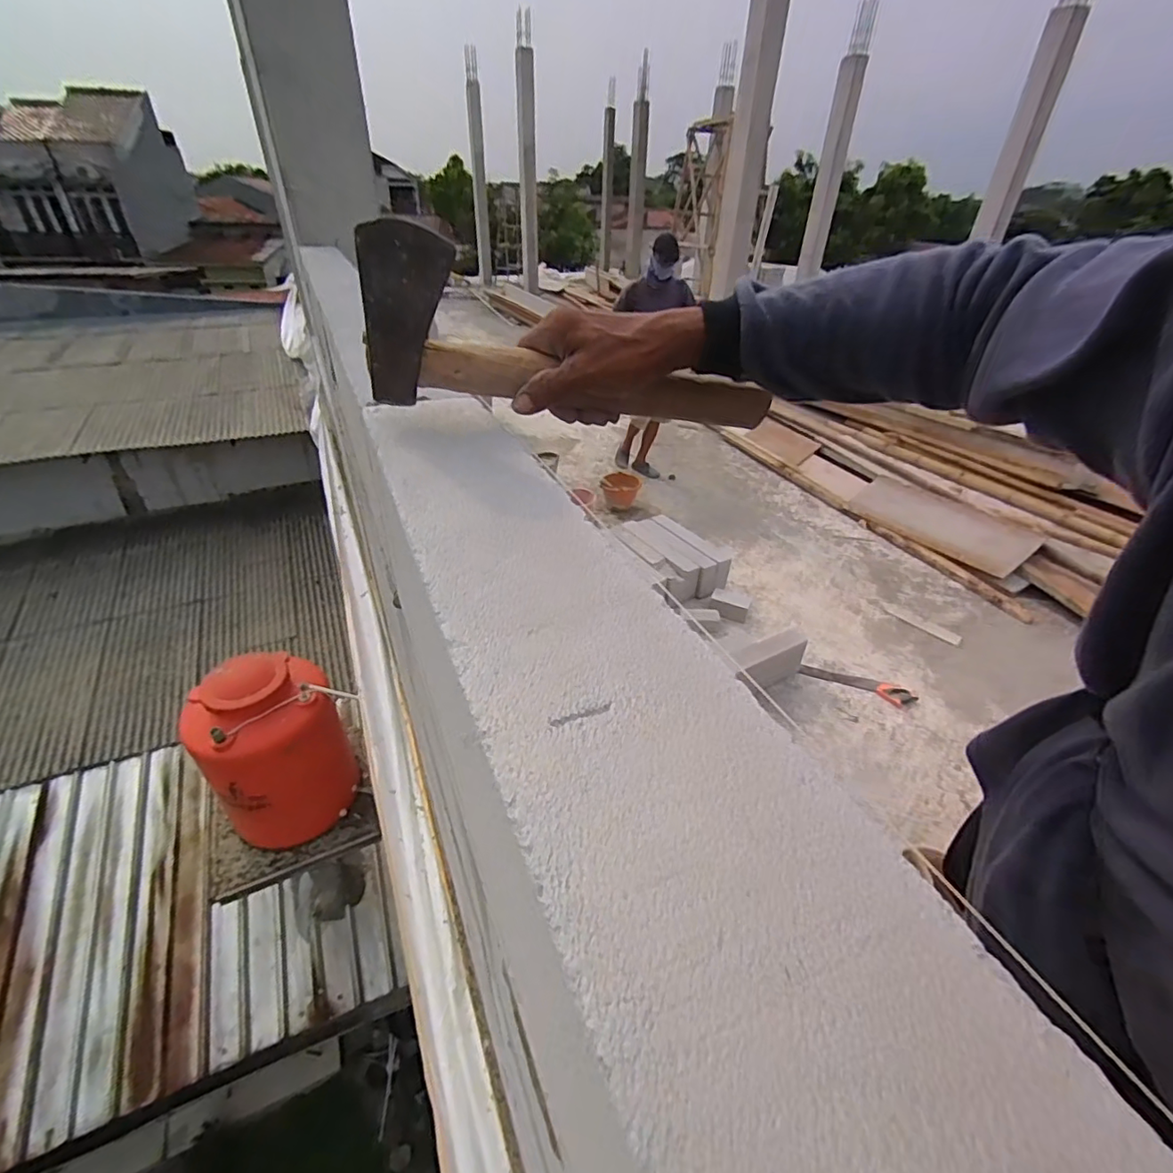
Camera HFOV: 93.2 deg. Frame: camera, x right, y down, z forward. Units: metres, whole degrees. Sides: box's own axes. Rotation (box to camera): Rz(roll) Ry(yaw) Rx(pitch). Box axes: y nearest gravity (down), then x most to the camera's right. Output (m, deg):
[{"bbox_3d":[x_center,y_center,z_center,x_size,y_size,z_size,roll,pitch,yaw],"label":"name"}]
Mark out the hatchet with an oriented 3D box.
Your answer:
[{"bbox_3d":[0.000,-0.168,0.426,0.324,0.114,0.030,7,32,-22],"label":"hatchet"}]

